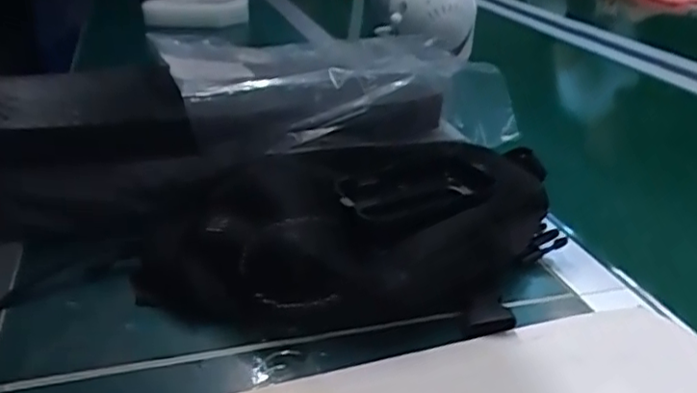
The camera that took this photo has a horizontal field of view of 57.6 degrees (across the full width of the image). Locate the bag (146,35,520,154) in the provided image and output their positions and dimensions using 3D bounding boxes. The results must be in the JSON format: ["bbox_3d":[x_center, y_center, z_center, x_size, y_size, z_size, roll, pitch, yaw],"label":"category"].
[{"bbox_3d":[-0.020,-0.097,0.533,0.239,0.055,0.201,-7,28,-23],"label":"bag"}]

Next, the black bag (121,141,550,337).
[{"bbox_3d":[0.011,0.023,0.423,0.284,0.069,0.139,-9,30,-23],"label":"black bag"}]

